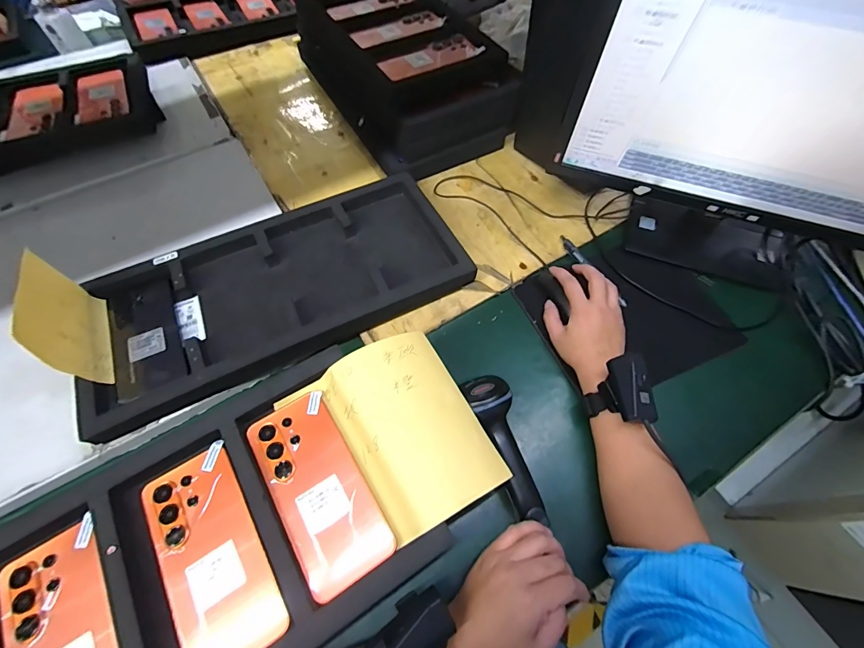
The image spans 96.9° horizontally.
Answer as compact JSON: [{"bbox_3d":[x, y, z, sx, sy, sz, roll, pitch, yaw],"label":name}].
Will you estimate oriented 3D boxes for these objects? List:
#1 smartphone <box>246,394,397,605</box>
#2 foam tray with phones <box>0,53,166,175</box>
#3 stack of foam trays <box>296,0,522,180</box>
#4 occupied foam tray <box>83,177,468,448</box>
[{"bbox_3d":[-0.107,0.150,0.354,0.078,0.007,0.168,-31,65,-15],"label":"smartphone"},{"bbox_3d":[-0.769,-0.335,0.655,0.552,0.063,0.245,-20,63,-10],"label":"foam tray with phones"},{"bbox_3d":[-0.079,-0.515,0.738,0.244,0.119,0.515,-25,64,-12],"label":"stack of foam trays"},{"bbox_3d":[-0.197,-0.053,0.525,0.474,0.053,0.230,-22,63,-11],"label":"occupied foam tray"}]

